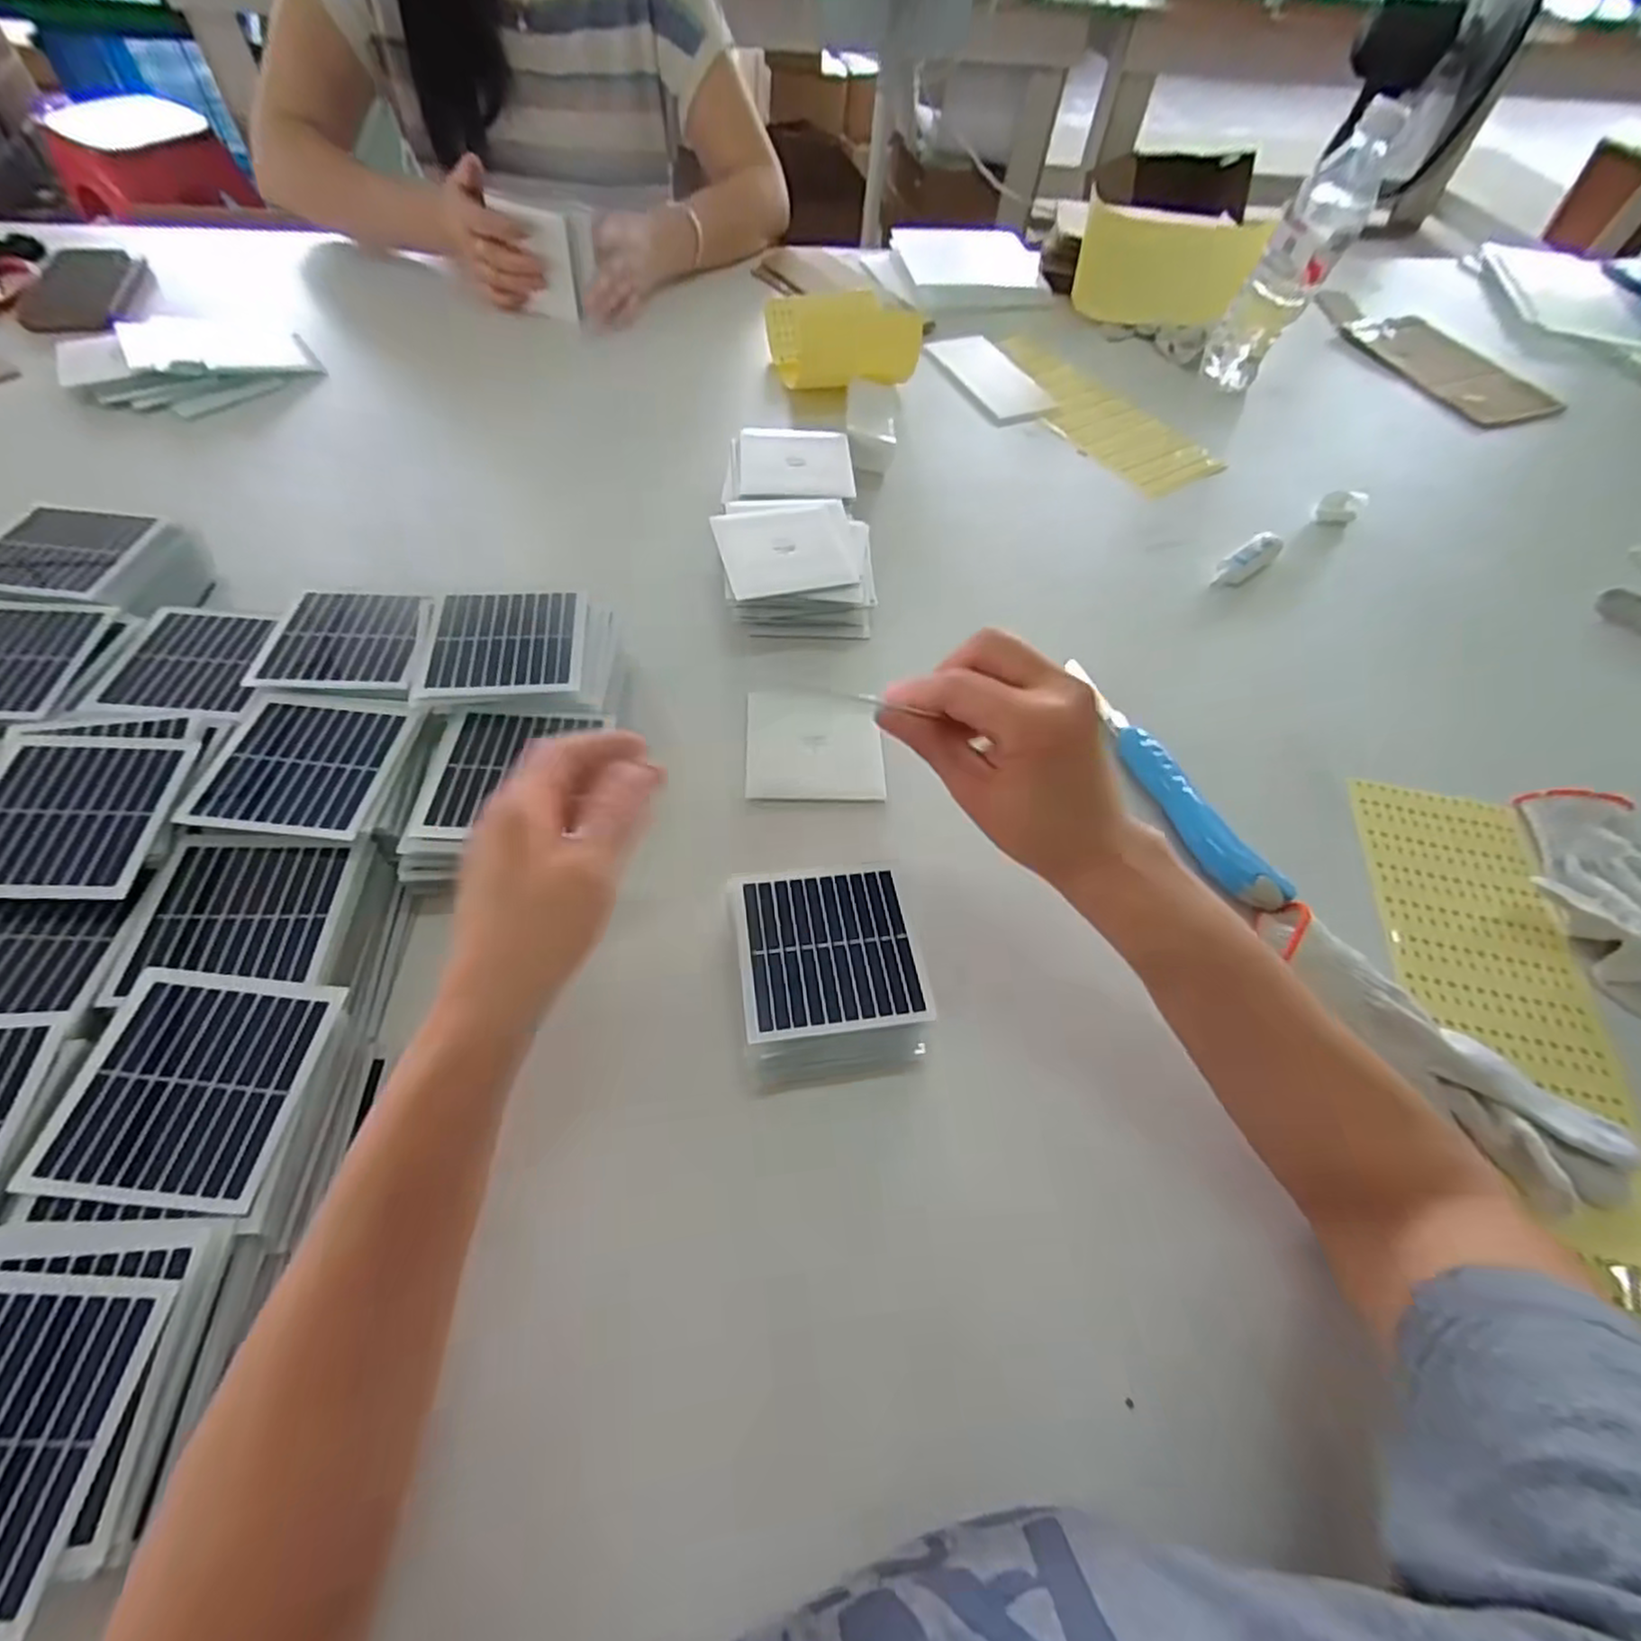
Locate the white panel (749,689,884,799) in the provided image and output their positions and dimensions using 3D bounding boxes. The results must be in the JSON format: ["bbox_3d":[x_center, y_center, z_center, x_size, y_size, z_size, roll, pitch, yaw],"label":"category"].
[{"bbox_3d":[-0.004,-0.046,0.468,0.087,0.007,0.077,2,57,-3],"label":"white panel"}]

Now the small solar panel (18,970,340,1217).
[{"bbox_3d":[-0.262,0.109,0.299,0.087,0.006,0.090,6,57,0],"label":"small solar panel"}]

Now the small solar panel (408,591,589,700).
[{"bbox_3d":[-0.188,-0.108,0.429,0.089,0.008,0.081,-4,61,-10],"label":"small solar panel"}]

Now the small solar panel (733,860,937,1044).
[{"bbox_3d":[0.004,0.061,0.355,0.086,0.005,0.087,-6,58,-8],"label":"small solar panel"}]

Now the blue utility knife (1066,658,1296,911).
[{"bbox_3d":[0.222,-0.027,0.461,0.027,0.018,0.197,-19,61,-16],"label":"blue utility knife"}]

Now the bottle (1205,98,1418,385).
[{"bbox_3d":[0.460,-0.541,0.699,0.077,0.210,0.058,25,59,11],"label":"bottle"}]

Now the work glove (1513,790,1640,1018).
[{"bbox_3d":[0.480,0.062,0.424,0.088,0.027,0.196,4,57,-2],"label":"work glove"}]

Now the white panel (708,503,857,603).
[{"bbox_3d":[-0.021,-0.195,0.515,0.098,0.009,0.083,-13,65,-12],"label":"white panel"}]

